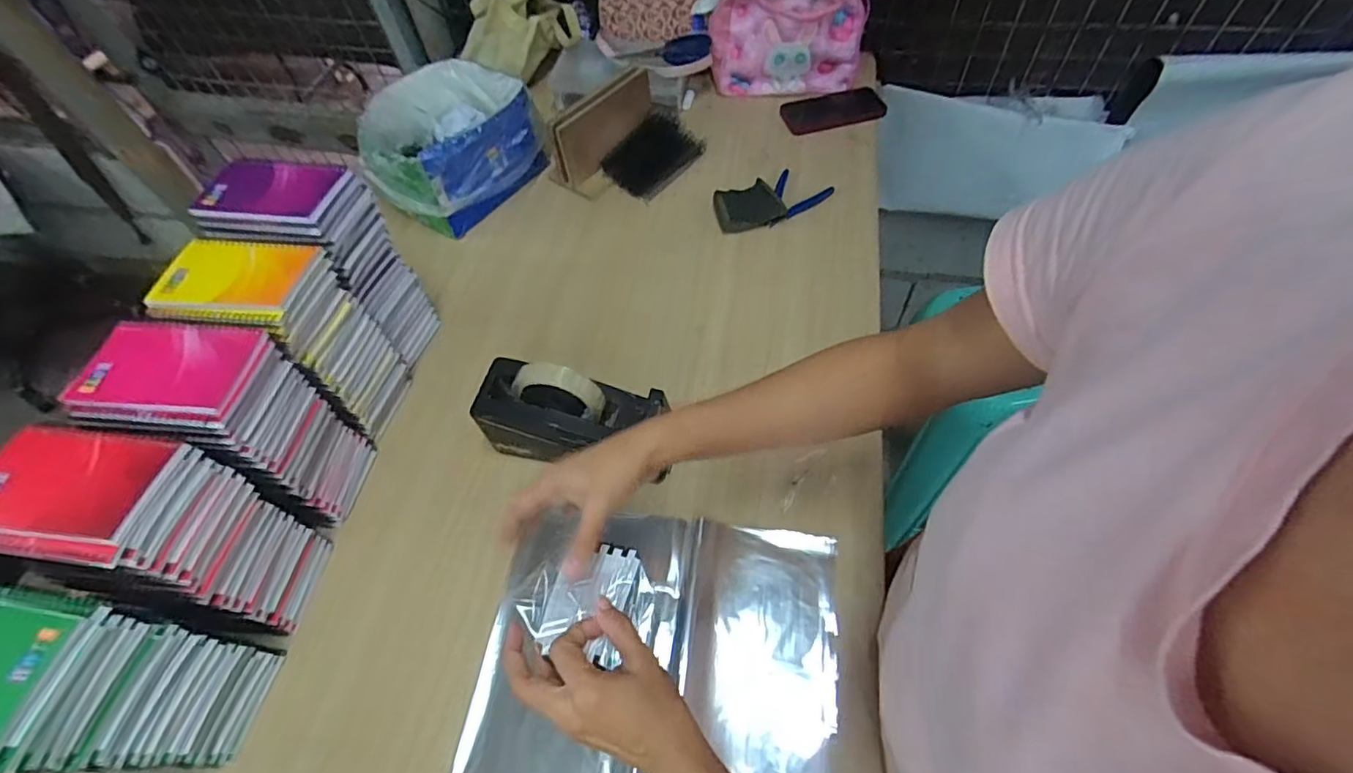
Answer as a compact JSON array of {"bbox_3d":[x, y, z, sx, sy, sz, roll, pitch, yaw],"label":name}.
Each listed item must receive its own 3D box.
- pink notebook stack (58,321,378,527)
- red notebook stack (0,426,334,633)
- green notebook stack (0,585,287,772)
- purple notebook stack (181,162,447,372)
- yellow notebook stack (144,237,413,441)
[{"bbox_3d":[-0.420,0.048,0.571,0.133,0.228,0.103,4,57,6],"label":"pink notebook stack"},{"bbox_3d":[-0.429,0.134,0.500,0.134,0.223,0.096,3,57,6],"label":"red notebook stack"},{"bbox_3d":[-0.441,0.229,0.441,0.130,0.212,0.093,2,57,5],"label":"green notebook stack"},{"bbox_3d":[-0.389,-0.128,0.663,0.140,0.231,0.104,8,58,9],"label":"purple notebook stack"},{"bbox_3d":[-0.404,-0.045,0.632,0.125,0.234,0.106,8,58,9],"label":"yellow notebook stack"}]

